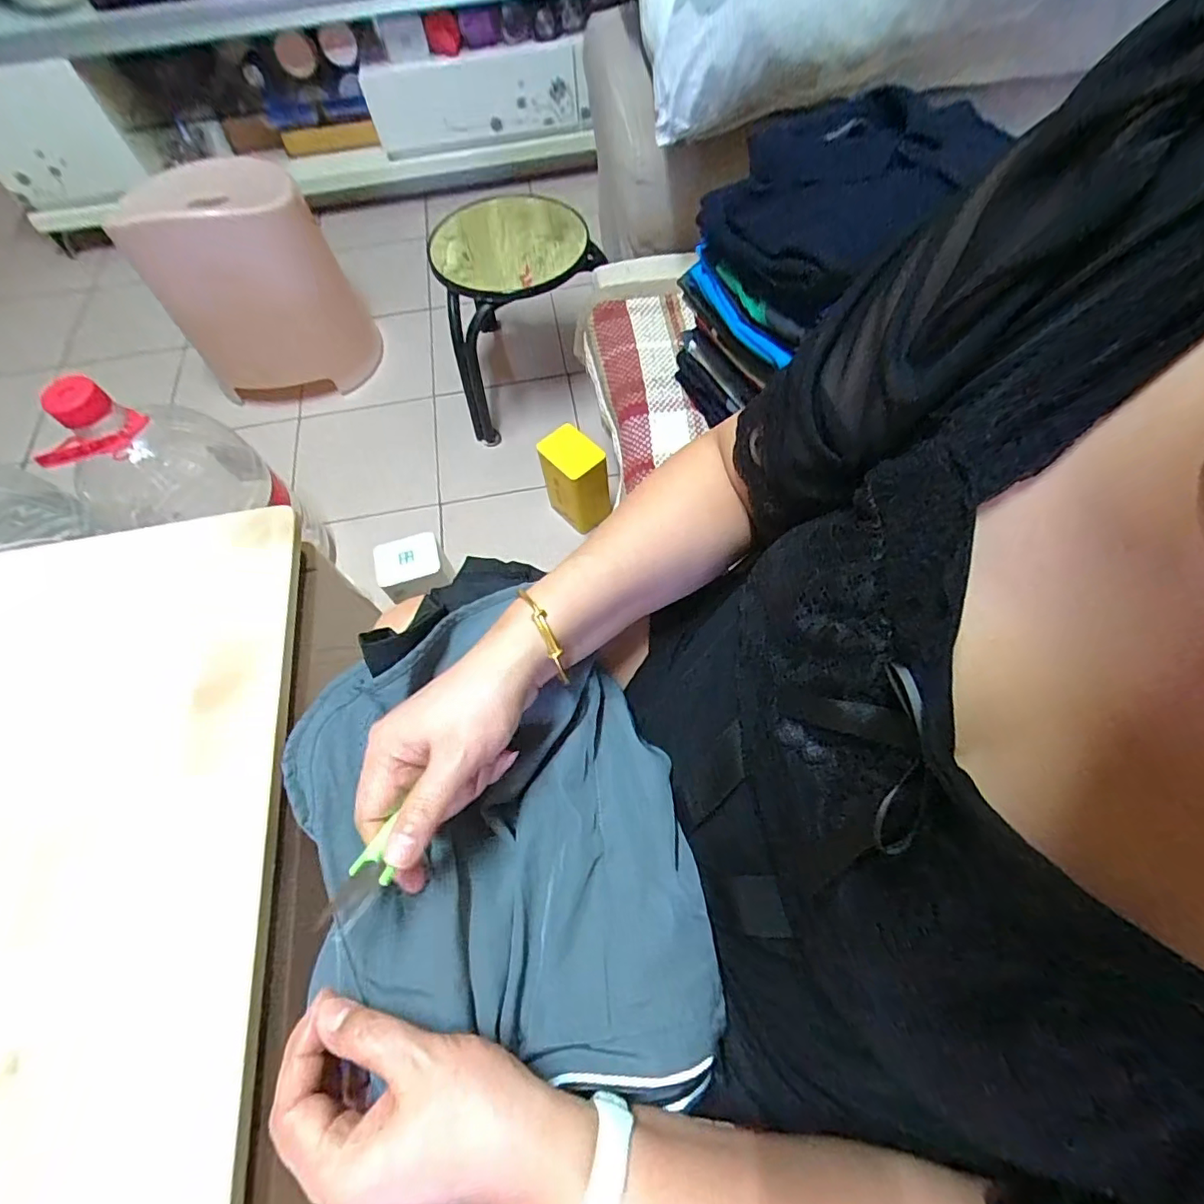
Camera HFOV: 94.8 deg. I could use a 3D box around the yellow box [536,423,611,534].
[{"bbox_3d":[-0.042,-0.215,1.007,0.083,0.197,0.109,-38,68,-14],"label":"yellow box"}]

